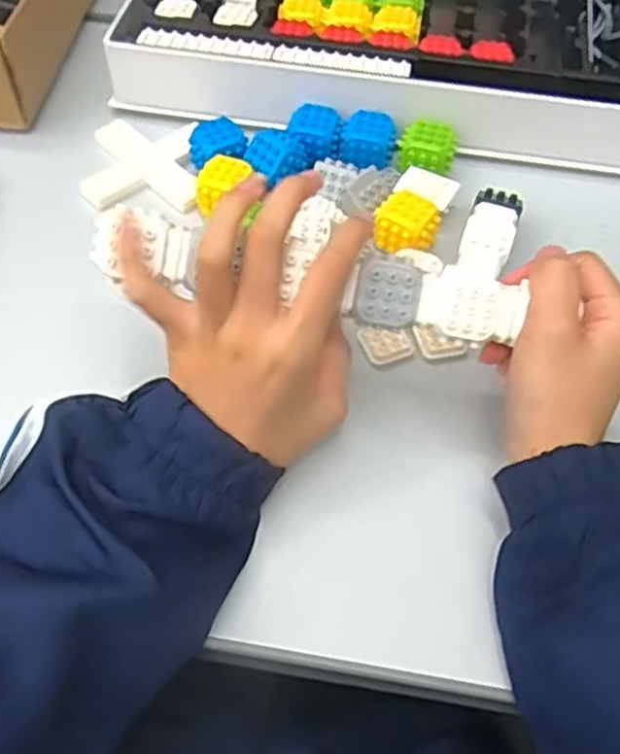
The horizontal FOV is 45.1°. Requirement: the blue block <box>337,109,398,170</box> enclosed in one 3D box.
[{"bbox_3d":[0.041,-0.165,0.522,0.039,0.024,0.036,7,55,2],"label":"blue block"}]

